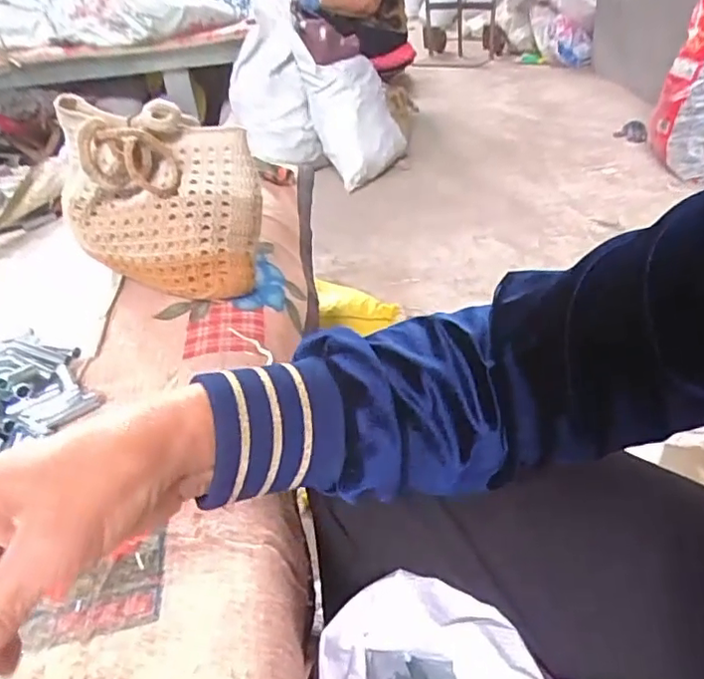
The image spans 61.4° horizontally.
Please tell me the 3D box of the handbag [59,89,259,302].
[{"bbox_3d":[-0.187,-0.132,0.584,0.186,0.166,0.098,6,38,16],"label":"handbag"}]

